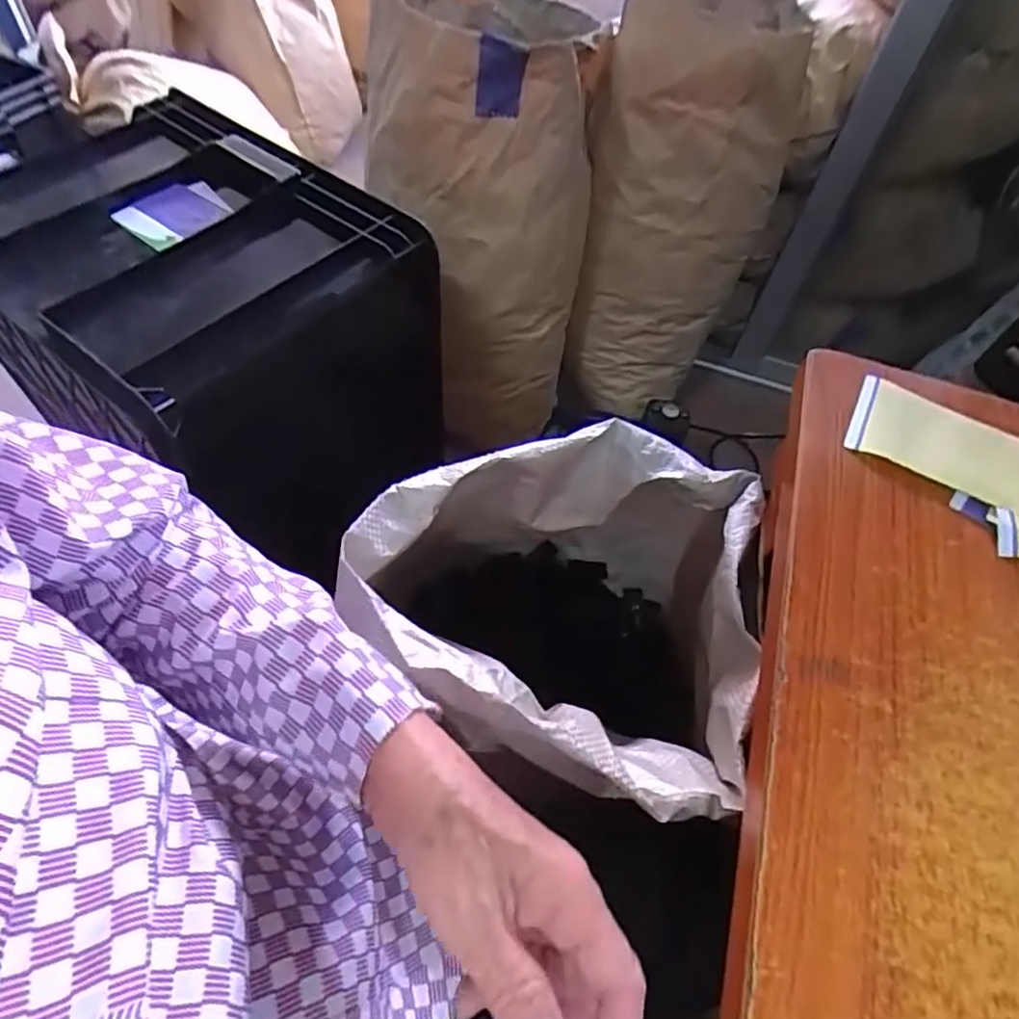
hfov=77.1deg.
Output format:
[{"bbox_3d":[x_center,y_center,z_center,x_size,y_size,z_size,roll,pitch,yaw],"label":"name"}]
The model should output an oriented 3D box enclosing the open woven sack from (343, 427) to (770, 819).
[{"bbox_3d":[0.038,0.110,0.603,0.318,0.363,0.311,15,55,5],"label":"open woven sack"}]

